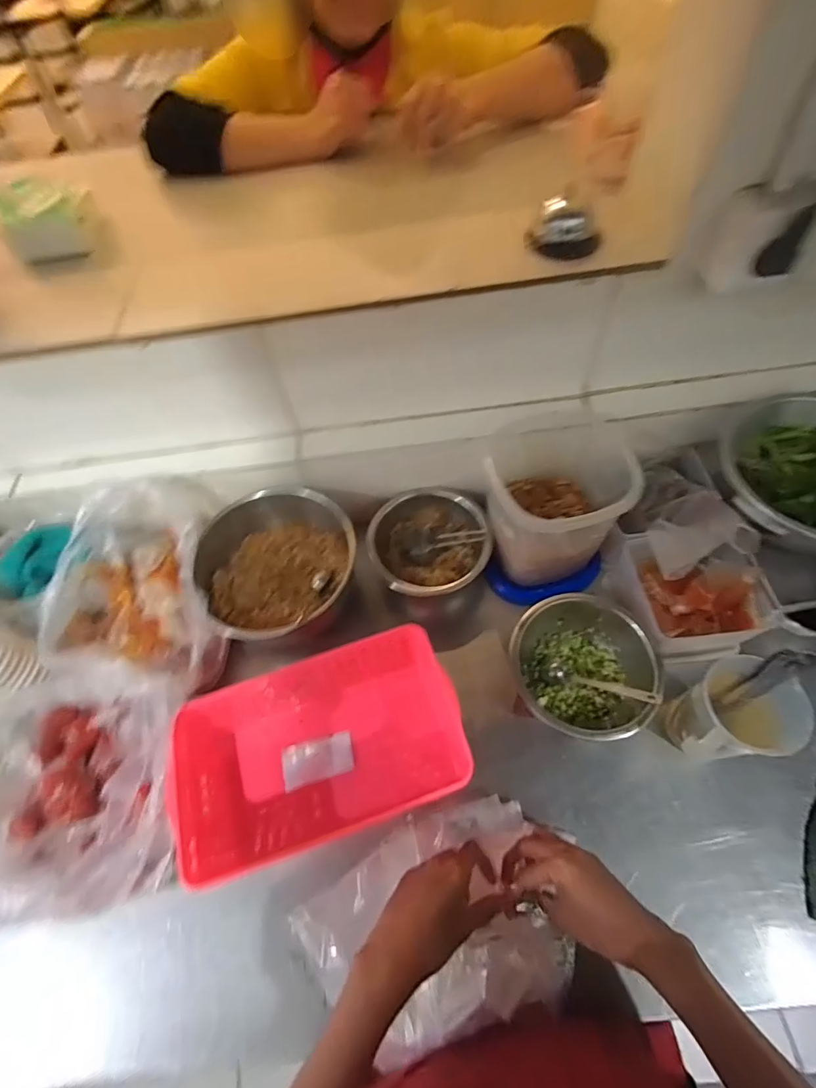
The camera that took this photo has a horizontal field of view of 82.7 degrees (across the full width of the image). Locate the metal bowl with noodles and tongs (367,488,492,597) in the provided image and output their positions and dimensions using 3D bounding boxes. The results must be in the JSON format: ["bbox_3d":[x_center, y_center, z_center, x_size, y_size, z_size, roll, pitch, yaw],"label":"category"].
[{"bbox_3d":[0.030,-0.002,0.677,0.163,0.091,0.161,-4,60,3],"label":"metal bowl with noodles and tongs"}]

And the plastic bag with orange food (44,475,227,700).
[{"bbox_3d":[-0.337,0.028,0.589,0.203,0.145,0.250,1,60,5],"label":"plastic bag with orange food"}]

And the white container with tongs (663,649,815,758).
[{"bbox_3d":[0.342,0.177,0.494,0.111,0.136,0.091,-5,60,2],"label":"white container with tongs"}]

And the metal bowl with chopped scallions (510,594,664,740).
[{"bbox_3d":[0.211,0.155,0.572,0.163,0.070,0.157,-2,60,3],"label":"metal bowl with chopped scallions"}]

